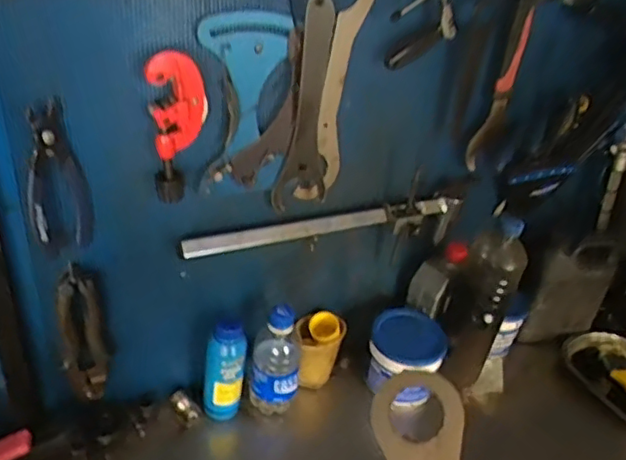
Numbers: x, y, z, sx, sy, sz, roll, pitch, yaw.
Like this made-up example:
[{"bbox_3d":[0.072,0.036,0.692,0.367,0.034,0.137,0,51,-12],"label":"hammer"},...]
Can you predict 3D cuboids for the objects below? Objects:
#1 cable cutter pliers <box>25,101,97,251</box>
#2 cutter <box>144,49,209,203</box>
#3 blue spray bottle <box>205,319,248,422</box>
[{"bbox_3d":[-0.243,-0.044,0.593,0.056,0.144,0.030,-8,35,-21],"label":"cable cutter pliers"},{"bbox_3d":[-0.133,-0.100,0.615,0.054,0.151,0.024,-15,38,-30],"label":"cutter"},{"bbox_3d":[-0.113,0.182,0.792,0.052,0.150,0.040,1,33,-8],"label":"blue spray bottle"}]

